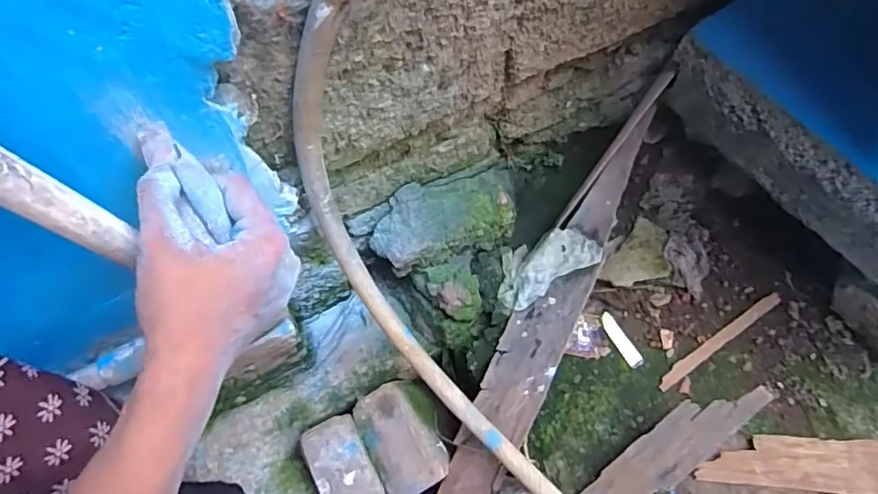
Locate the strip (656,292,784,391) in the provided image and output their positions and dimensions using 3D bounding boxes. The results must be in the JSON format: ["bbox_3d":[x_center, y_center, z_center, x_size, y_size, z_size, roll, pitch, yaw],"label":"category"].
[{"bbox_3d":[0.278,0.092,0.545,0.155,0.008,0.013,-32,68,-13],"label":"strip"}]

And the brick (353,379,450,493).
[{"bbox_3d":[-0.035,0.198,0.572,0.077,0.060,0.107,-24,67,-10],"label":"brick"}]

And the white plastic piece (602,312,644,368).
[{"bbox_3d":[0.183,0.093,0.555,0.017,0.004,0.059,-28,67,-11],"label":"white plastic piece"}]

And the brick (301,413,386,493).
[{"bbox_3d":[-0.089,0.223,0.538,0.055,0.035,0.106,-29,67,-11],"label":"brick"}]

